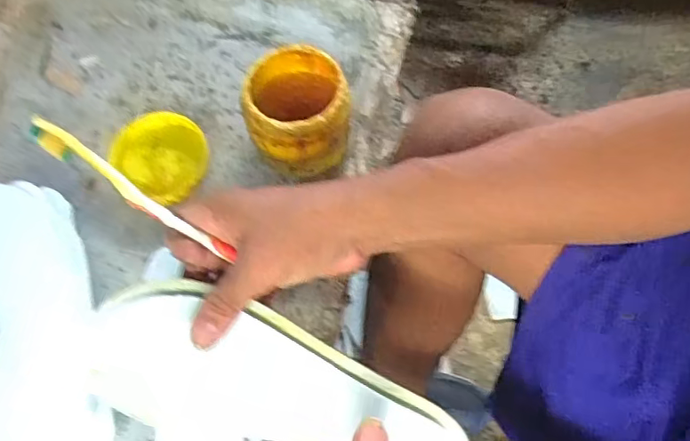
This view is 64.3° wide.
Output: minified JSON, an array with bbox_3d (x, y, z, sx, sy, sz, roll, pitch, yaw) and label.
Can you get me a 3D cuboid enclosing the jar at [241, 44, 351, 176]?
[{"bbox_3d":[-0.041,-0.097,0.511,0.087,0.095,0.093,0,68,1],"label":"jar"}]

